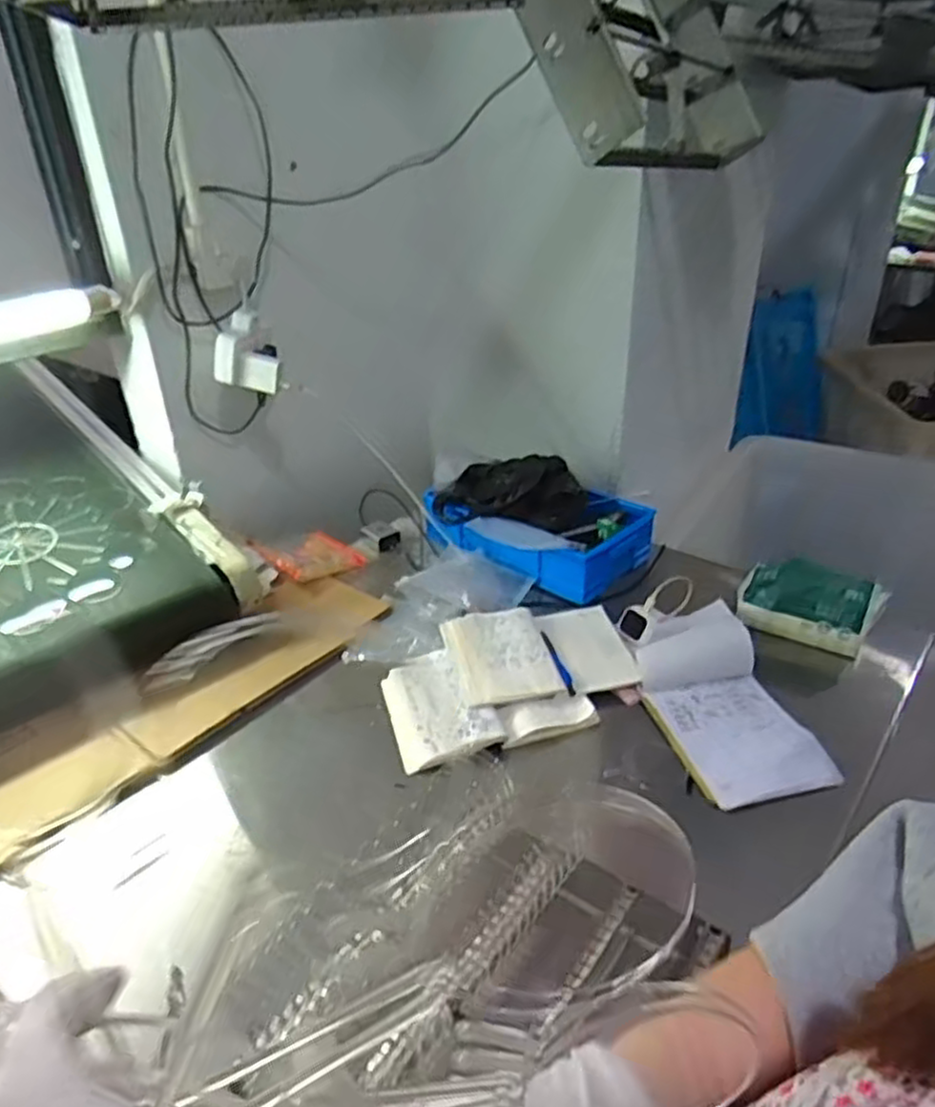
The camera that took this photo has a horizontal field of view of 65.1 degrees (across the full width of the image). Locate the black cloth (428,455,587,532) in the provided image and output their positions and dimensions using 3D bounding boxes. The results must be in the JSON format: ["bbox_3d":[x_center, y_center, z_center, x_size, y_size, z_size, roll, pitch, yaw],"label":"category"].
[{"bbox_3d":[0.077,-0.101,1.219,0.241,0.055,0.199,10,31,20],"label":"black cloth"}]

